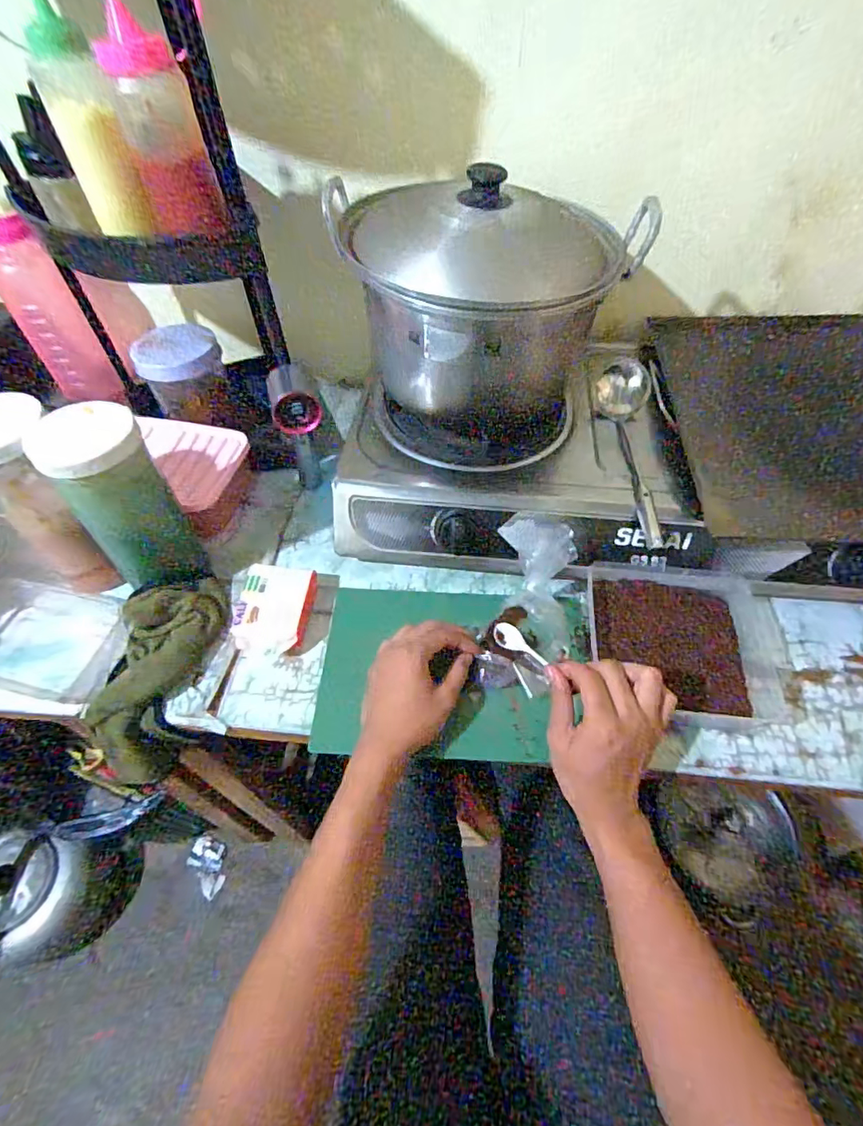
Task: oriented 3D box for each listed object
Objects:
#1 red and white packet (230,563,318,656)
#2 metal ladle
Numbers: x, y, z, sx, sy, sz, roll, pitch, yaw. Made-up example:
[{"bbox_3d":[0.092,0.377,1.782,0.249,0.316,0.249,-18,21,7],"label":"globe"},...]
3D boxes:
[{"bbox_3d":[-0.173,0.050,0.565,0.076,0.029,0.095,6,54,5],"label":"red and white packet"},{"bbox_3d":[0.217,-0.130,0.573,0.067,0.063,0.238,7,54,6],"label":"metal ladle"}]

